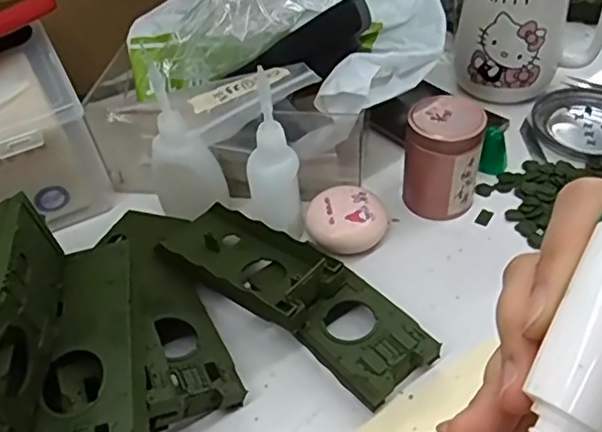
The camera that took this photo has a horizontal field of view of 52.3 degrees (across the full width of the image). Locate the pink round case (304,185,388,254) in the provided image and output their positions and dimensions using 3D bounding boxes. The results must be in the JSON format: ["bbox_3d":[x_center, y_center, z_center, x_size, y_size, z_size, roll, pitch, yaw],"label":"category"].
[{"bbox_3d":[0.028,0.003,0.374,0.047,0.024,0.042,6,46,11],"label":"pink round case"}]

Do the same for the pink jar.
[{"bbox_3d":[0.087,-0.035,0.377,0.043,0.066,0.038,12,47,16],"label":"pink jar"}]

